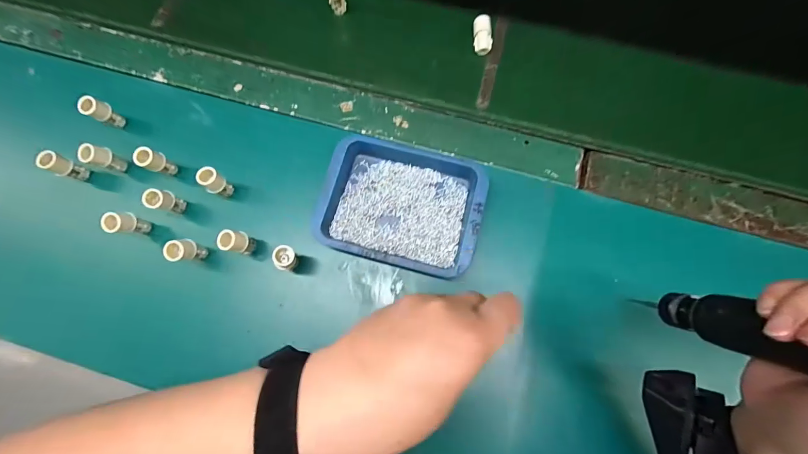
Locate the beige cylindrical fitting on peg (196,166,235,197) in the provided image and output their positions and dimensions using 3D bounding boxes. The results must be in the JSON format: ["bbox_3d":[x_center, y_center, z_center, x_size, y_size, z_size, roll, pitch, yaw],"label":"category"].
[{"bbox_3d":[-0.191,-0.044,0.352,0.018,0.038,0.020,29,77,7],"label":"beige cylindrical fitting on peg"}]

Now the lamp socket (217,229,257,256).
[{"bbox_3d":[-0.161,0.016,0.340,0.017,0.045,0.022,18,76,4],"label":"lamp socket"}]

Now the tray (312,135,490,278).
[{"bbox_3d":[-0.002,-0.023,0.350,0.156,0.027,0.122,16,76,4],"label":"tray"}]

